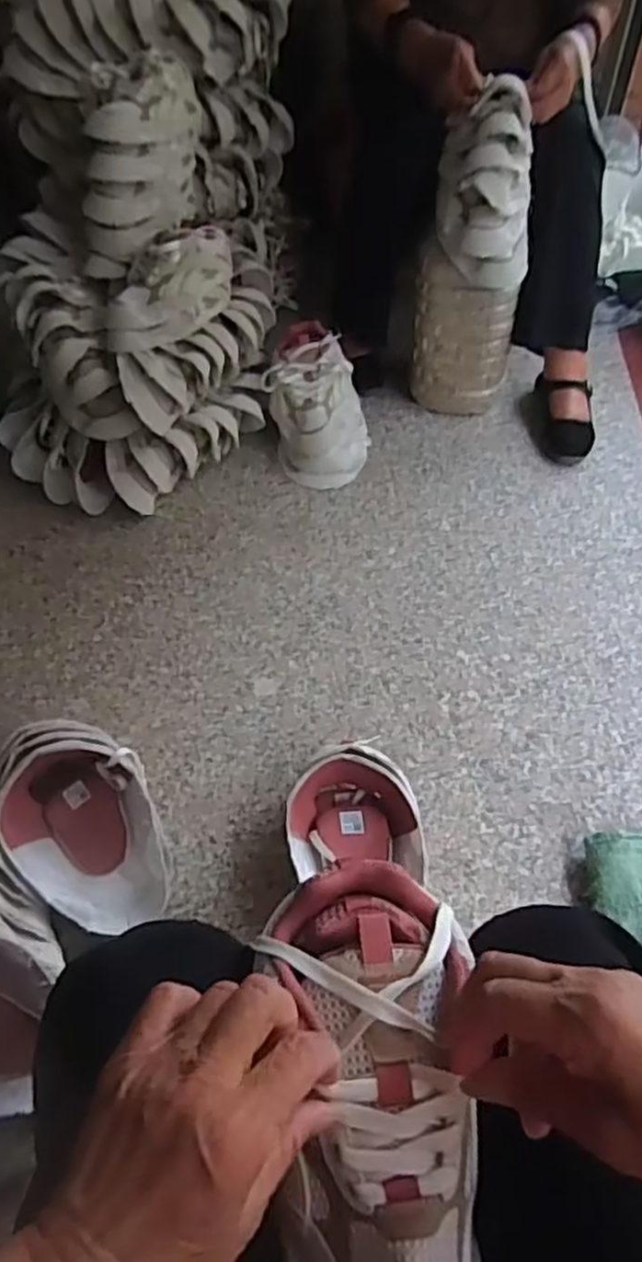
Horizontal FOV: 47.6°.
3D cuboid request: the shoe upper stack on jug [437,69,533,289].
[{"bbox_3d":[0.257,-0.678,1.122,0.149,0.223,0.152,6,53,5],"label":"shoe upper stack on jug"}]

